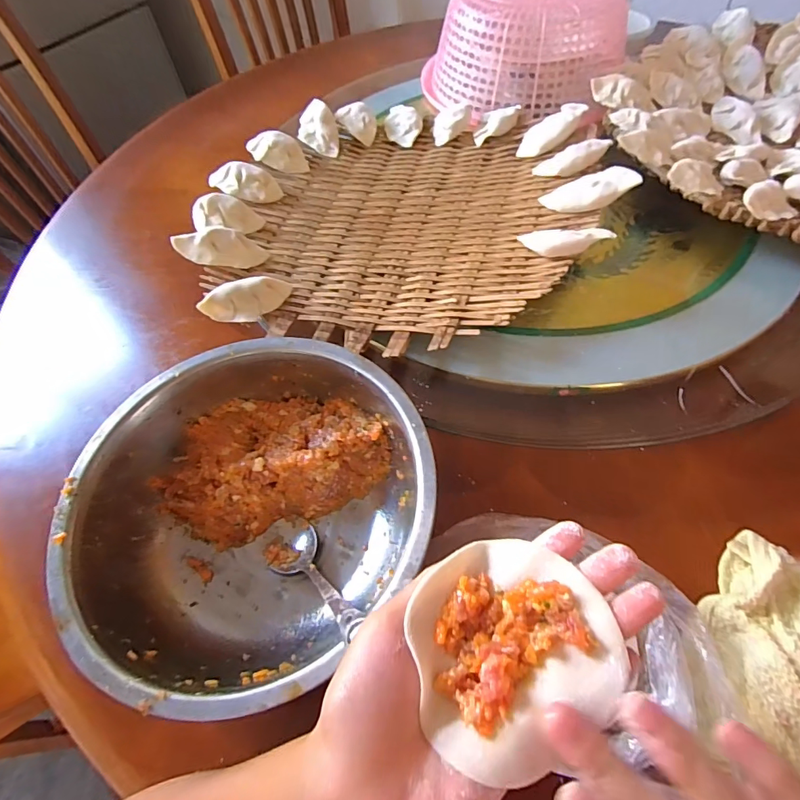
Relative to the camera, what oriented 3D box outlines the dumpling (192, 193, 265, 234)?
[{"bbox_3d":[-0.173,-0.184,0.439,0.066,0.027,0.030,8,59,9],"label":"dumpling"}]

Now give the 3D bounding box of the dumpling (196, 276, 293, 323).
[{"bbox_3d":[-0.130,-0.087,0.381,0.074,0.022,0.033,-35,62,-17],"label":"dumpling"}]

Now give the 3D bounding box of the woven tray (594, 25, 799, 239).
[{"bbox_3d":[0.407,-0.281,0.467,0.367,0.057,0.362,16,60,14],"label":"woven tray"}]

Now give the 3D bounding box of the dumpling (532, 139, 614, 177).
[{"bbox_3d":[0.170,-0.239,0.441,0.072,0.018,0.027,-10,54,27],"label":"dumpling"}]

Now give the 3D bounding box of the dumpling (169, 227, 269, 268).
[{"bbox_3d":[-0.164,-0.140,0.407,0.080,0.018,0.033,4,56,-16],"label":"dumpling"}]

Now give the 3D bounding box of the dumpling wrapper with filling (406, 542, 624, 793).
[{"bbox_3d":[0.042,0.097,0.176,0.077,0.015,0.074,-2,57,3],"label":"dumpling wrapper with filling"}]

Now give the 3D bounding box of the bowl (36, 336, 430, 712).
[{"bbox_3d":[-0.093,0.076,0.312,0.220,0.086,0.220,-2,57,3],"label":"bowl"}]

